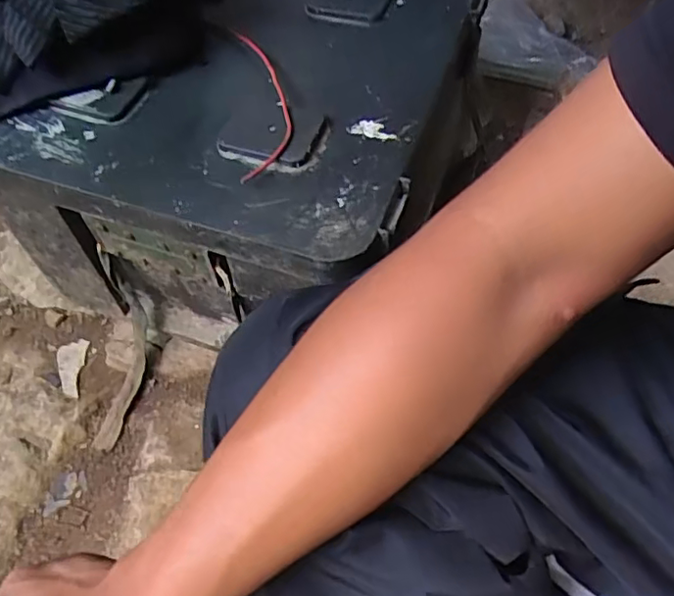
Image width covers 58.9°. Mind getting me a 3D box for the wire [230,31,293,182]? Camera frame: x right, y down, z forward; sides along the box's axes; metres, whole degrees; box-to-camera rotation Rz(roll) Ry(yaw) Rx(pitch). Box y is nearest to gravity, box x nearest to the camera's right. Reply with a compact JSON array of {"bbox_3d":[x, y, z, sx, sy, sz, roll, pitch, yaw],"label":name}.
[{"bbox_3d":[-0.056,-0.152,0.455,0.039,0.018,0.168,-6,55,-3],"label":"wire"}]

